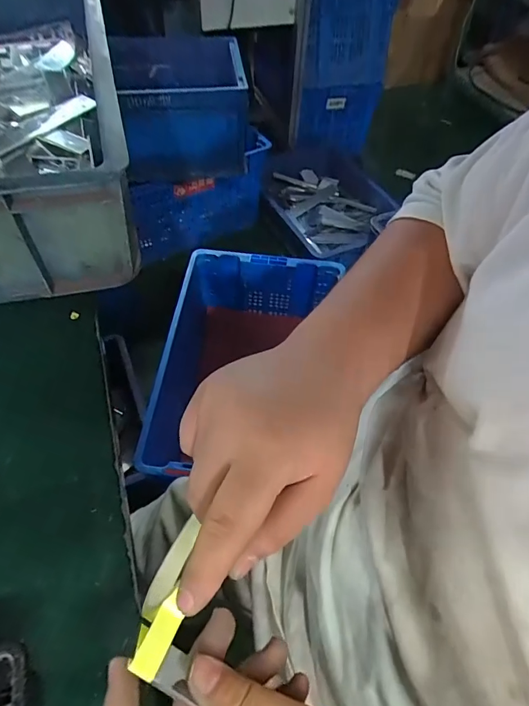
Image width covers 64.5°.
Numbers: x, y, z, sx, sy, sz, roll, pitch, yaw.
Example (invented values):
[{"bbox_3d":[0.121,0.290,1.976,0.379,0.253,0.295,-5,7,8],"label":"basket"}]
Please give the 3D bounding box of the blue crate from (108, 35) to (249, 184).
[{"bbox_3d":[-0.250,-0.715,1.250,0.370,0.281,0.400,-7,55,-8],"label":"blue crate"}]

